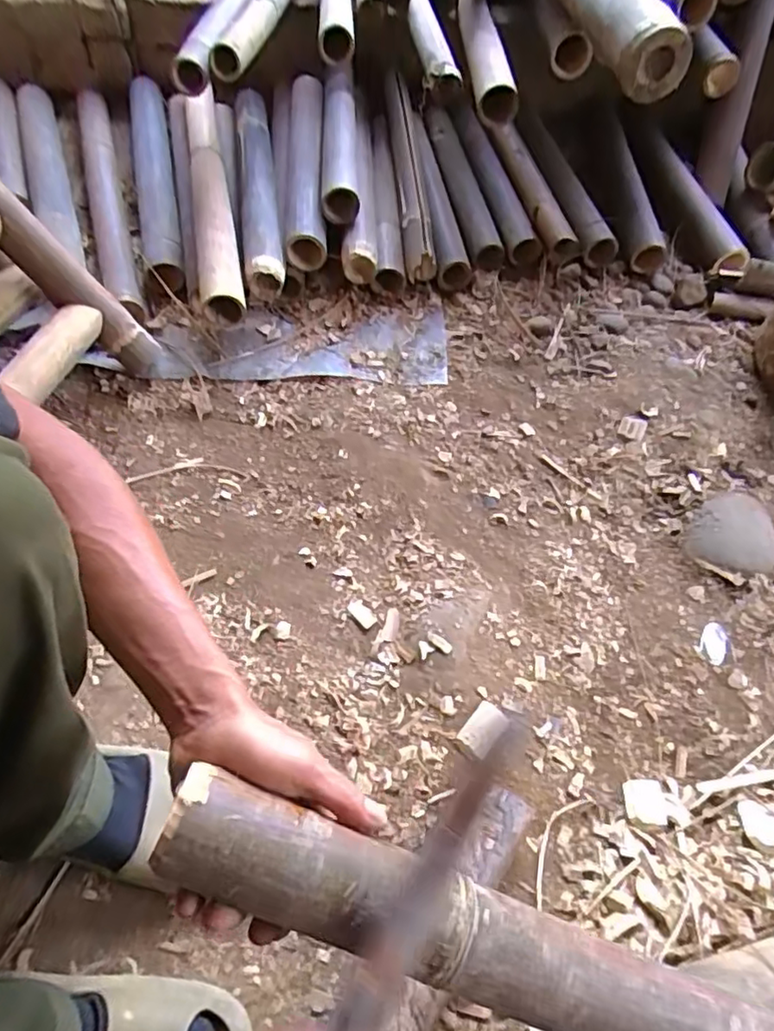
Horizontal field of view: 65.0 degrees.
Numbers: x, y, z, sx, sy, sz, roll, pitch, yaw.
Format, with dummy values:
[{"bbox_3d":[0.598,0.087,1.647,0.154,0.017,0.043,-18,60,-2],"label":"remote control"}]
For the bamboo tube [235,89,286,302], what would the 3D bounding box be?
[{"bbox_3d":[-0.219,-0.563,1.025,0.060,0.057,0.543,-7,57,-7],"label":"bamboo tube"}]

